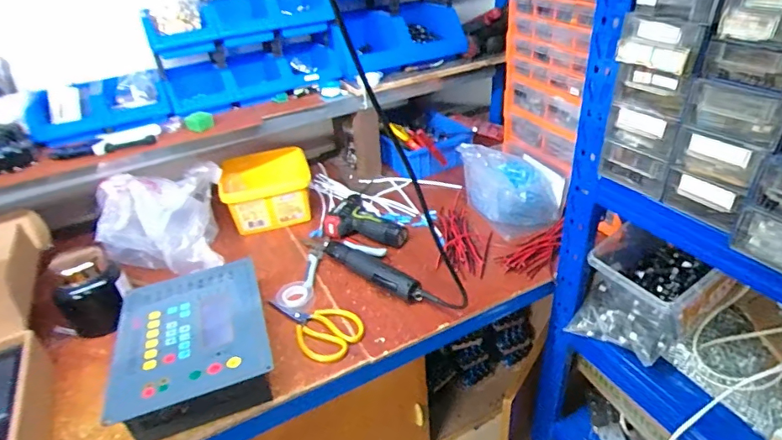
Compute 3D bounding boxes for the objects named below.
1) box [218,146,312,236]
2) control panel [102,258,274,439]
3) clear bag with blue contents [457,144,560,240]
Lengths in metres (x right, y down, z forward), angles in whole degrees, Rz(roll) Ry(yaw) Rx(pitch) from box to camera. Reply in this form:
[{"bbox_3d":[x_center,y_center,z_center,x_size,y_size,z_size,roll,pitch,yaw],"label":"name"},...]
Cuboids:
[{"bbox_3d":[-0.271,-0.070,1.040,0.191,0.144,0.117,-19,36,-20],"label":"box"},{"bbox_3d":[-0.289,0.184,0.713,0.209,0.097,0.276,-13,34,-11],"label":"control panel"},{"bbox_3d":[0.237,-0.075,0.963,0.122,0.139,0.190,-31,41,-33],"label":"clear bag with blue contents"}]

